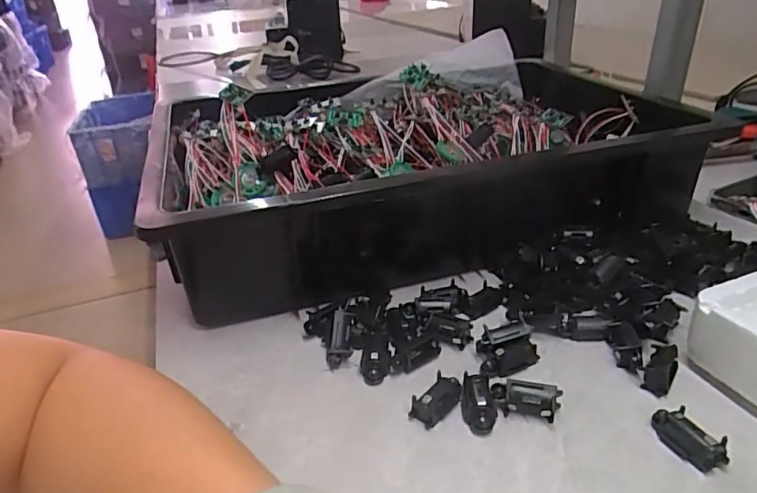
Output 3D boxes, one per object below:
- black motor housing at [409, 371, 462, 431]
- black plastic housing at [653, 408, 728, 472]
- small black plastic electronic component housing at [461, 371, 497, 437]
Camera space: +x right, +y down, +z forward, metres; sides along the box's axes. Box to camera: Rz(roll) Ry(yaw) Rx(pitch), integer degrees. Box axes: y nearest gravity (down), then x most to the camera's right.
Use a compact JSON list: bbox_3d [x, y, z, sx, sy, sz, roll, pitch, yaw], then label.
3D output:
[{"bbox_3d":[0.033,0.084,0.305,0.016,0.013,0.034,19,34,37],"label":"black motor housing"},{"bbox_3d":[0.152,0.093,0.272,0.016,0.012,0.035,-14,29,-21],"label":"black plastic housing"},{"bbox_3d":[0.054,0.084,0.299,0.017,0.015,0.035,0,27,6],"label":"small black plastic electronic component housing"}]

